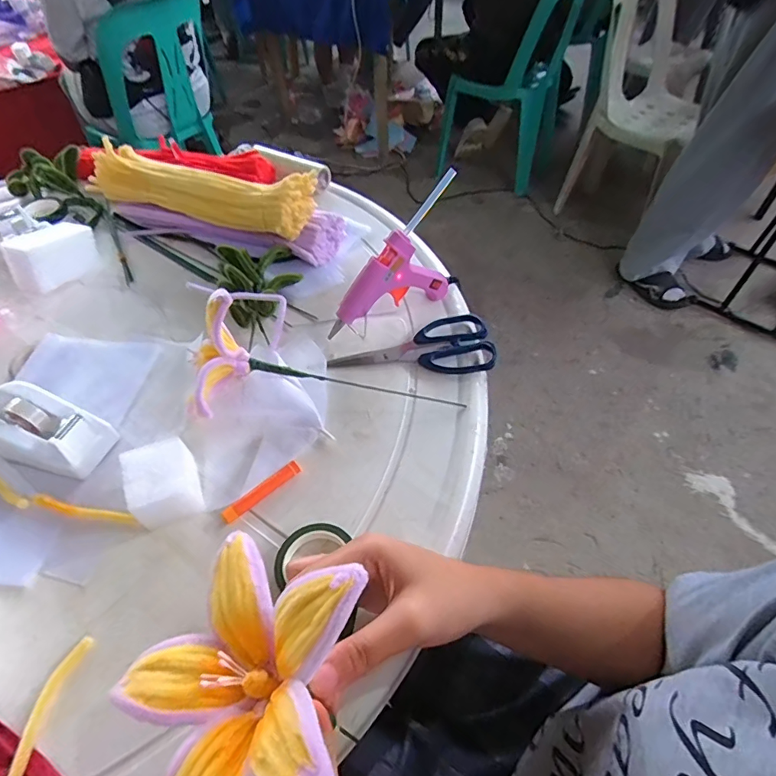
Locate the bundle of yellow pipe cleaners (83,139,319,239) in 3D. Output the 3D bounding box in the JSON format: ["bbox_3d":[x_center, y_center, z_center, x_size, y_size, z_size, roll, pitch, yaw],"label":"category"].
[{"bbox_3d":[-0.229,-0.244,0.559,0.303,0.060,0.064,18,53,15],"label":"bundle of yellow pipe cleaners"}]

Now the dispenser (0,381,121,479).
[{"bbox_3d":[-0.291,0.035,0.392,0.101,0.043,0.056,16,53,13],"label":"dispenser"}]

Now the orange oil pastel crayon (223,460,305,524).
[{"bbox_3d":[-0.100,0.083,0.373,0.069,0.010,0.011,-34,58,-24],"label":"orange oil pastel crayon"}]

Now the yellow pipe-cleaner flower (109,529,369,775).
[{"bbox_3d":[-0.053,0.123,0.203,0.111,0.060,0.114,-39,36,7],"label":"yellow pipe-cleaner flower"}]

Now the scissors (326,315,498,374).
[{"bbox_3d":[0.025,-0.038,0.462,0.159,0.014,0.072,-9,51,-7],"label":"scissors"}]

